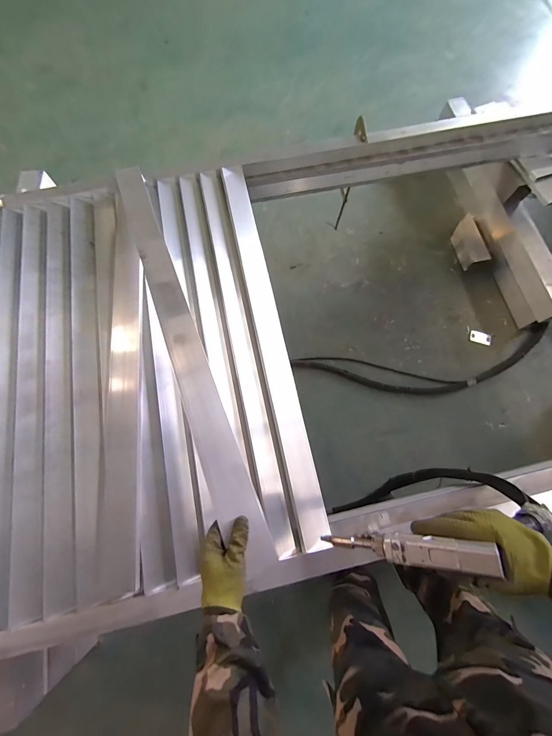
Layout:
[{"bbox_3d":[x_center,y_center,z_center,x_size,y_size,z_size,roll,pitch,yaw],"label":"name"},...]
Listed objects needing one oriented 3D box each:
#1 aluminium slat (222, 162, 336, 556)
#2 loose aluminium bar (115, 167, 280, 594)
[{"bbox_3d":[-0.022,-0.129,0.864,0.083,0.021,1.196,-8,74,-19],"label":"aluminium slat"},{"bbox_3d":[-0.250,-0.133,0.699,0.077,0.040,1.167,-22,67,-8],"label":"loose aluminium bar"}]

